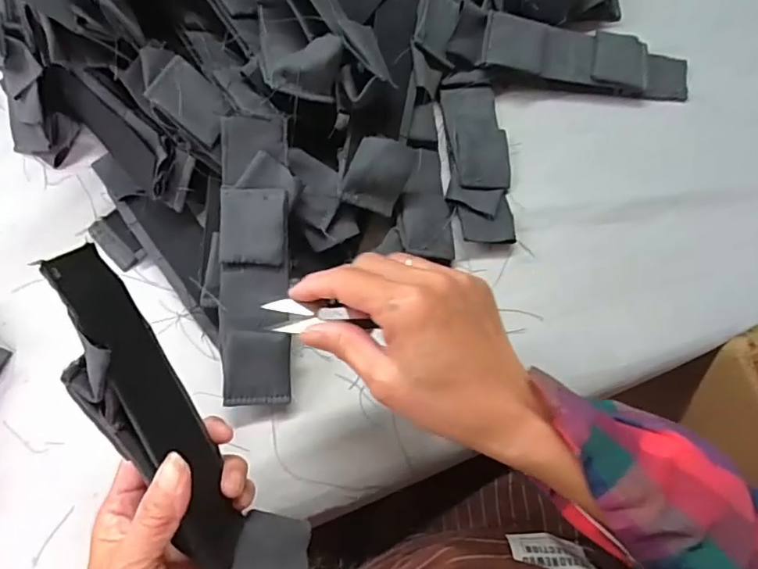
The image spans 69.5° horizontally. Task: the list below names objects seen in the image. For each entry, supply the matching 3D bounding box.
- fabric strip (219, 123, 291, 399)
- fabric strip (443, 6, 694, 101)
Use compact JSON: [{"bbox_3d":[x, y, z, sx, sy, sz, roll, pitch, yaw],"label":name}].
[{"bbox_3d":[-0.086,-0.015,0.379,0.046,0.014,0.194,-1,91,-3],"label":"fabric strip"},{"bbox_3d":[0.169,-0.198,0.475,0.211,0.016,0.048,6,93,-9],"label":"fabric strip"}]

